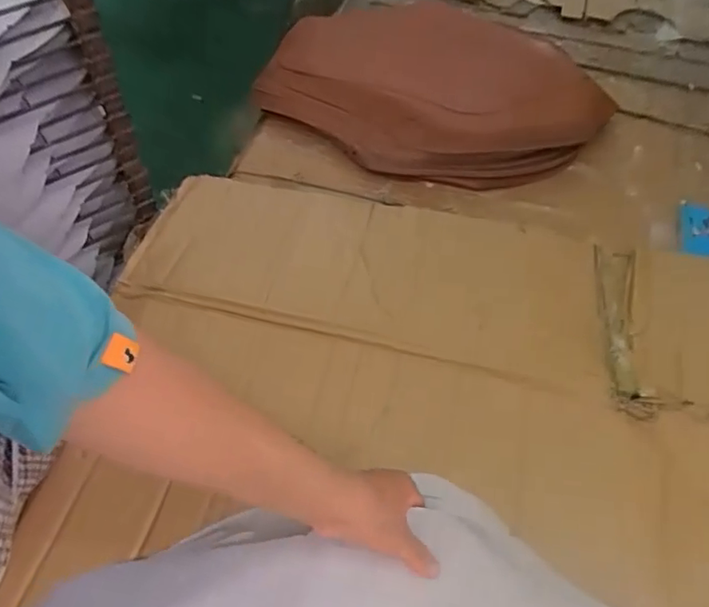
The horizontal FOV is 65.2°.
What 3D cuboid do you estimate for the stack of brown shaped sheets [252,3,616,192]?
[{"bbox_3d":[0.143,-0.392,0.959,0.545,0.078,0.499,35,60,19],"label":"stack of brown shaped sheets"}]

